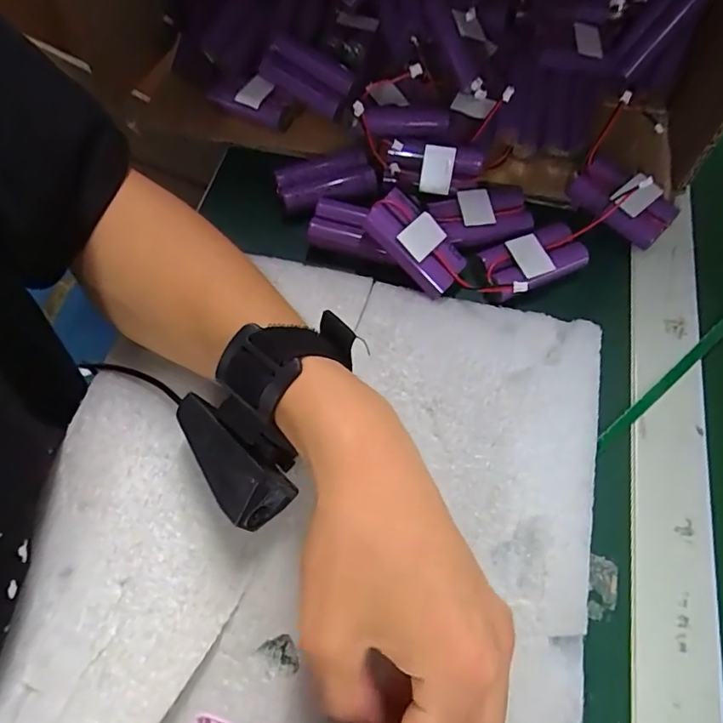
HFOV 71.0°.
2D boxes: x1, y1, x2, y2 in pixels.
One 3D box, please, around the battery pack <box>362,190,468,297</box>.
[{"bbox_3d":[0.034,-0.074,0.311,0.065,0.018,0.030,44,70,-10],"label":"battery pack"}]

